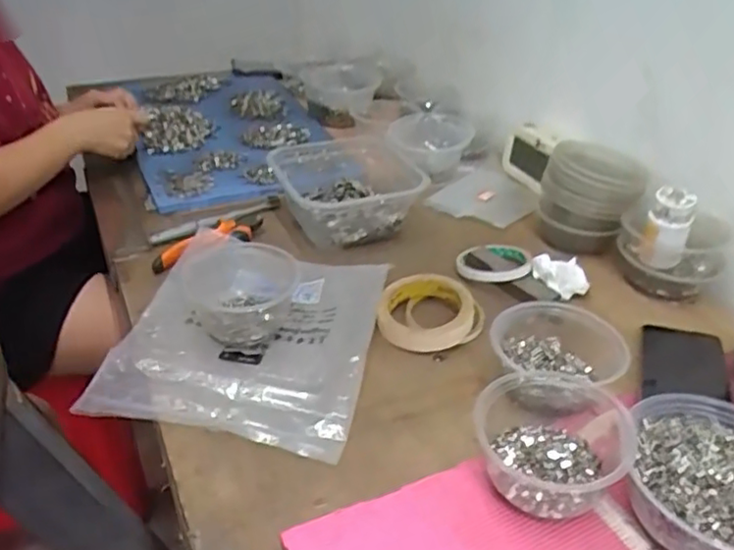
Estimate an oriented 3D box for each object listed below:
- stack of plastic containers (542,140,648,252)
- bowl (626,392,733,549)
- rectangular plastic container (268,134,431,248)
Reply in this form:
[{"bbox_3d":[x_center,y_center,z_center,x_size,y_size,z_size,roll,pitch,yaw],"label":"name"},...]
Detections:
[{"bbox_3d":[0.279,-0.101,0.780,0.111,0.100,0.106,24,42,30],"label":"stack of plastic containers"},{"bbox_3d":[0.255,0.151,0.458,0.122,0.057,0.131,0,35,0],"label":"bowl"},{"bbox_3d":[-0.026,-0.121,0.840,0.194,0.063,0.194,-2,35,-8],"label":"rectangular plastic container"}]

